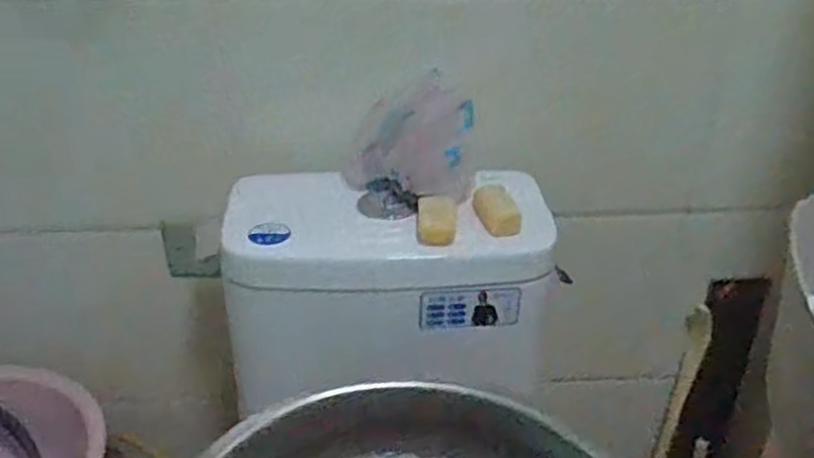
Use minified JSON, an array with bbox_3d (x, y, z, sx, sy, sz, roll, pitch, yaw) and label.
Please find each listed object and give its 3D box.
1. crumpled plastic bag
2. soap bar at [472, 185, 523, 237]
[{"bbox_3d":[0.001,-0.098,0.850,0.119,0.110,0.130,-21,38,-31],"label":"crumpled plastic bag"},{"bbox_3d":[0.099,-0.021,0.833,0.038,0.026,0.071,-9,33,-15],"label":"soap bar"}]

